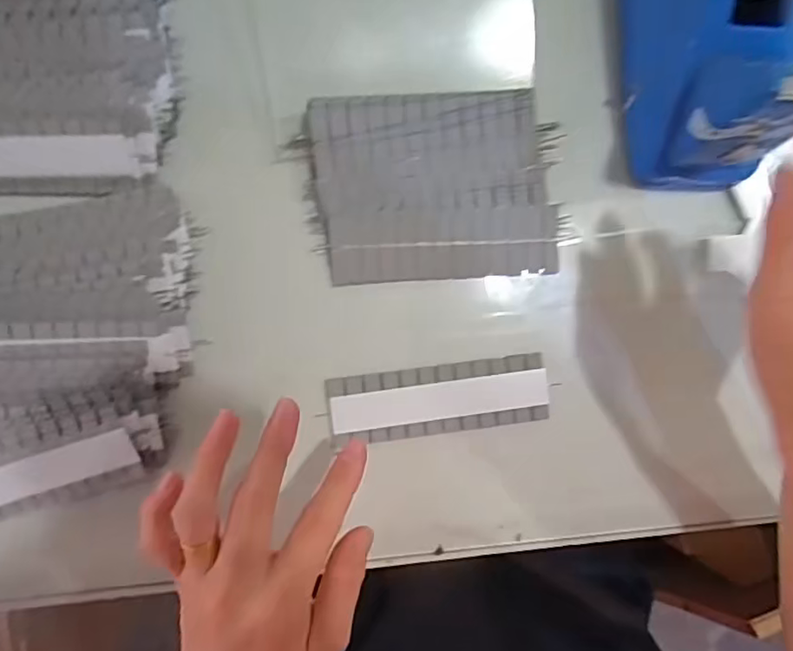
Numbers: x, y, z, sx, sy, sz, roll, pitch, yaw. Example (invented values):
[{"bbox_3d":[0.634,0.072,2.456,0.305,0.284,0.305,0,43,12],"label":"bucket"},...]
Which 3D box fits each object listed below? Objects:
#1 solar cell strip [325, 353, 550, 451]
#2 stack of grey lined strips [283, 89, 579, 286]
[{"bbox_3d":[0.024,0.042,0.337,0.125,0.004,0.038,-8,90,-3],"label":"solar cell strip"},{"bbox_3d":[0.023,-0.078,0.334,0.145,0.020,0.101,-4,90,-3],"label":"stack of grey lined strips"}]

